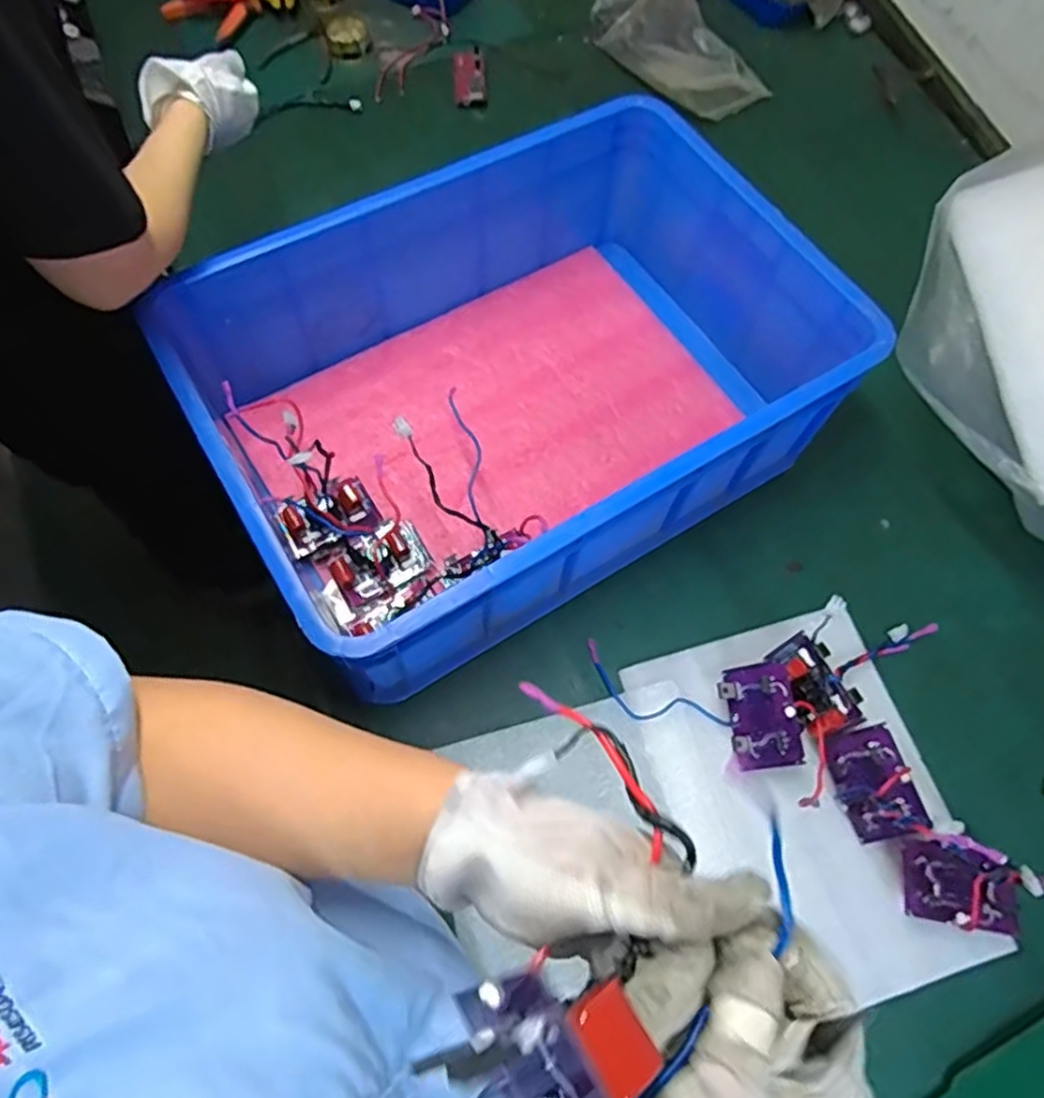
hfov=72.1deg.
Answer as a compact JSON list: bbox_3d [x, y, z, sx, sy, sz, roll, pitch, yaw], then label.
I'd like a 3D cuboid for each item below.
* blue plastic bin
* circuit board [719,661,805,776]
[{"bbox_3d":[0.001,-0.173,0.756,0.592,0.204,0.411,-30,70,-14],"label":"blue plastic bin"},{"bbox_3d":[0.230,0.160,0.686,0.063,0.013,0.098,-18,68,19],"label":"circuit board"}]

